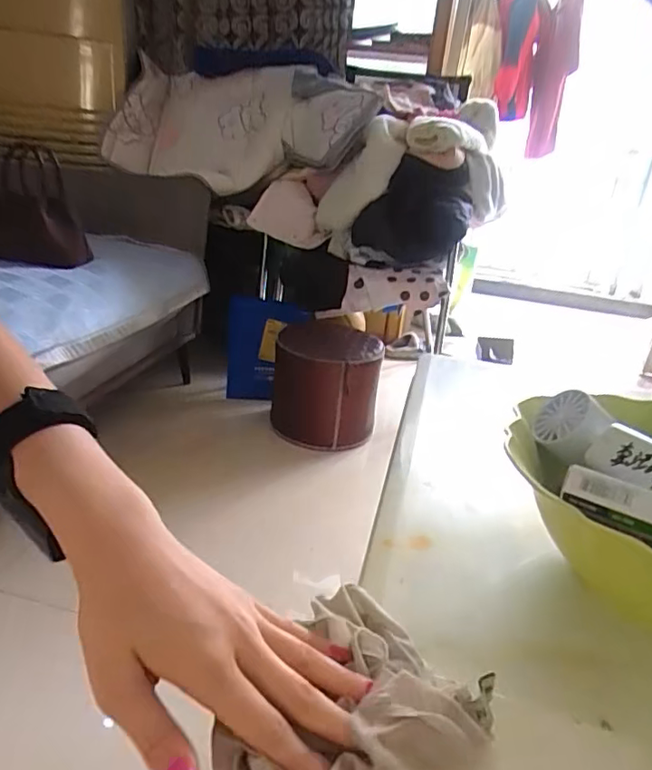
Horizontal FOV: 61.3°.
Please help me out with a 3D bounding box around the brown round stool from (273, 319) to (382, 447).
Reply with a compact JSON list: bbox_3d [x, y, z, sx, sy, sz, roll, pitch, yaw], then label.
[{"bbox_3d":[0.004,-0.006,1.597,0.290,0.306,0.306,8,24,2],"label":"brown round stool"}]

